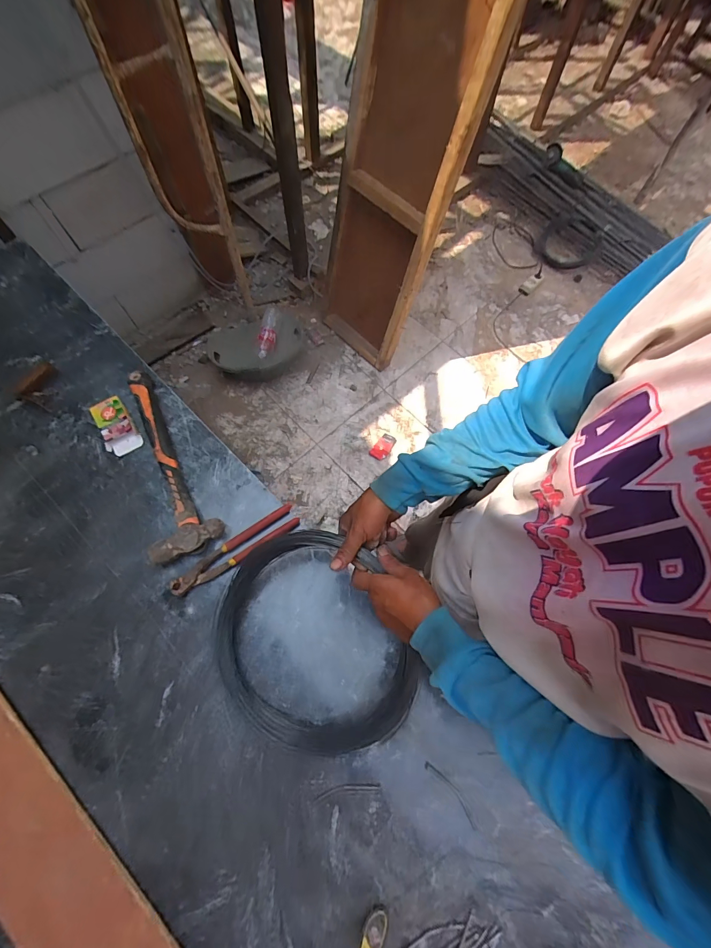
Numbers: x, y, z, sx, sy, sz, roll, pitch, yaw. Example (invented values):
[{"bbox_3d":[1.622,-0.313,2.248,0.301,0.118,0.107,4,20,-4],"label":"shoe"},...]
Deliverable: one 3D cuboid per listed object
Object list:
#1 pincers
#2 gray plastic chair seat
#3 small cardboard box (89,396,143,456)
[{"bbox_3d":[-0.196,0.127,0.605,0.221,0.035,0.045,-33,73,-14],"label":"pincers"},{"bbox_3d":[-0.432,-0.583,1.615,0.420,0.108,0.333,-17,71,-7],"label":"gray plastic chair seat"},{"bbox_3d":[-0.443,-0.088,0.679,0.058,0.023,0.110,-33,74,-14],"label":"small cardboard box"}]

